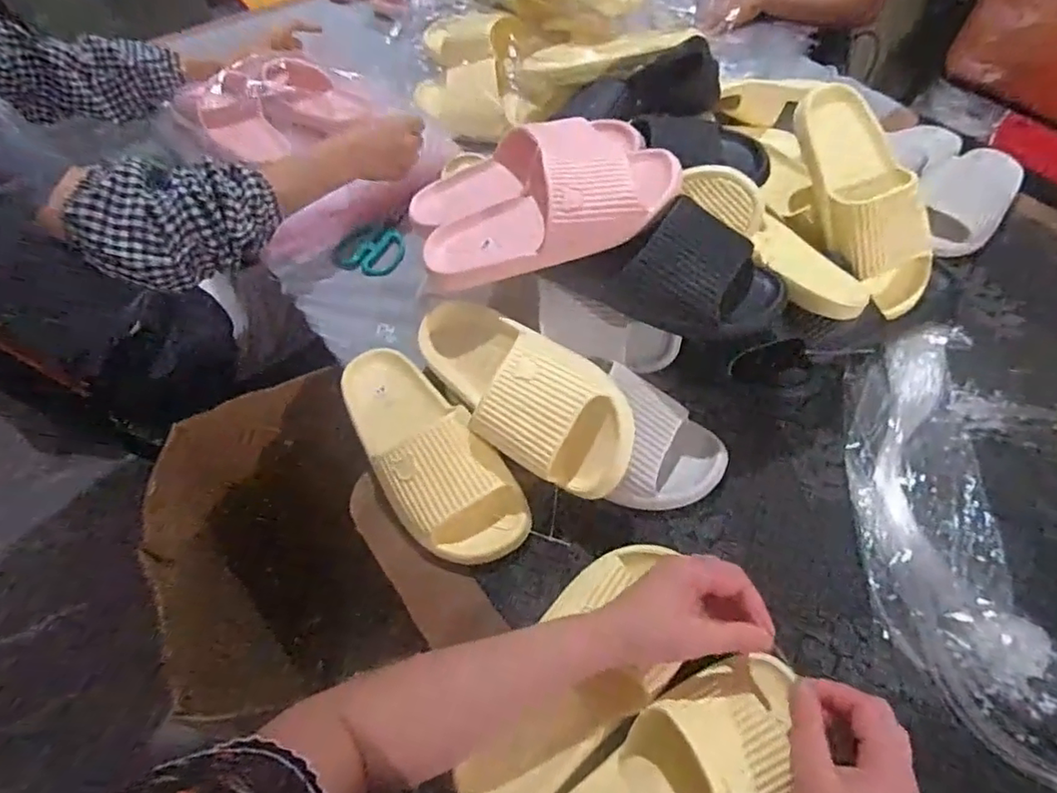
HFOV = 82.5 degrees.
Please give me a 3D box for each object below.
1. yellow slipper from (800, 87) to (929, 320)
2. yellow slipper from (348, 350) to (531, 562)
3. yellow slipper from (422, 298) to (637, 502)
[{"bbox_3d":[0.366,-0.216,0.649,0.091,0.067,0.256,-15,82,-10],"label":"yellow slipper"},{"bbox_3d":[-0.104,0.044,0.574,0.105,0.081,0.257,-30,61,-19],"label":"yellow slipper"},{"bbox_3d":[-0.016,-0.006,0.562,0.256,0.082,0.107,38,64,23],"label":"yellow slipper"}]

